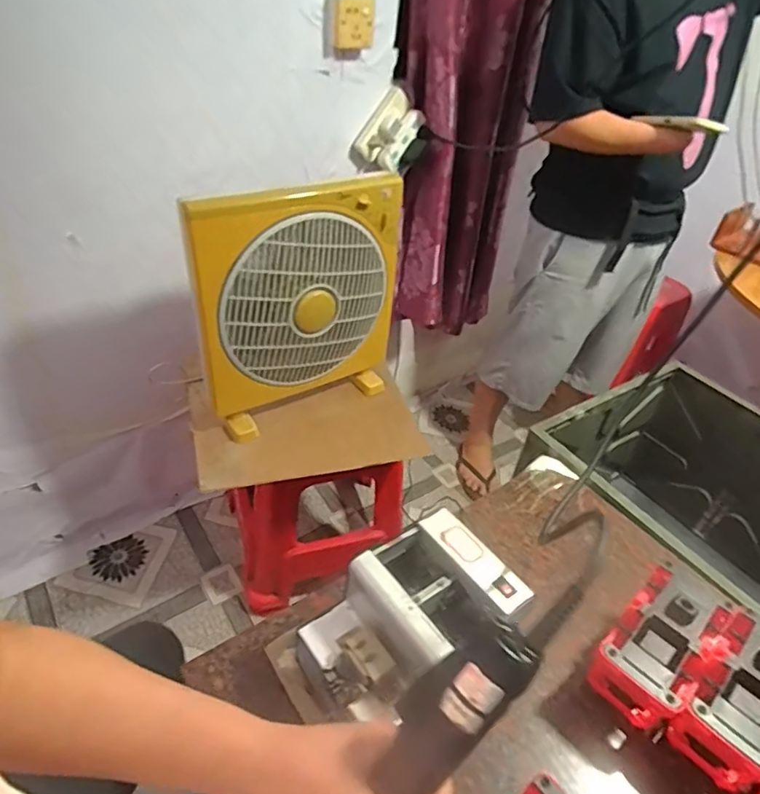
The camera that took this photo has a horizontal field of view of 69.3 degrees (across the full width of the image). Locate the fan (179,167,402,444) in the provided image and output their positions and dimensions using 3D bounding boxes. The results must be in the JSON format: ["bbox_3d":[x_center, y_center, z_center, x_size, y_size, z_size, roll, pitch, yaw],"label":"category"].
[{"bbox_3d":[-0.143,-0.165,1.006,0.392,0.423,0.103,-24,47,-35],"label":"fan"}]

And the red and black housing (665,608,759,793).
[{"bbox_3d":[0.342,0.289,0.529,0.151,0.094,0.089,-24,47,-35],"label":"red and black housing"}]

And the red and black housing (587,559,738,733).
[{"bbox_3d":[0.283,0.256,0.559,0.150,0.092,0.084,-24,47,-34],"label":"red and black housing"}]

